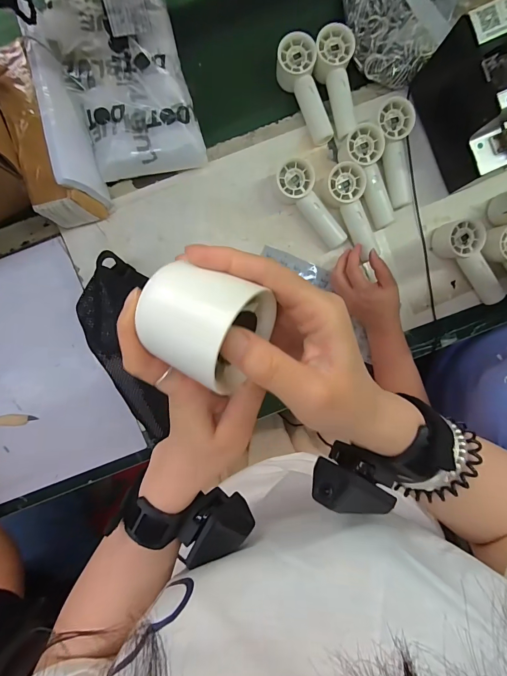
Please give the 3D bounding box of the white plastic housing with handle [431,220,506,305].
[{"bbox_3d":[0.353,-0.123,0.544,0.050,0.054,0.147,-39,92,1],"label":"white plastic housing with handle"}]

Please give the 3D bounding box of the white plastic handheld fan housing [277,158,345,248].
[{"bbox_3d":[0.091,-0.205,0.536,0.052,0.051,0.144,-36,92,0],"label":"white plastic handheld fan housing"}]

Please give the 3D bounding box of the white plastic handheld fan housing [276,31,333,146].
[{"bbox_3d":[0.078,-0.381,0.529,0.058,0.045,0.150,-16,92,0],"label":"white plastic handheld fan housing"}]

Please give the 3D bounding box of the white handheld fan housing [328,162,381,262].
[{"bbox_3d":[0.157,-0.197,0.537,0.056,0.041,0.148,-23,105,0],"label":"white handheld fan housing"}]

